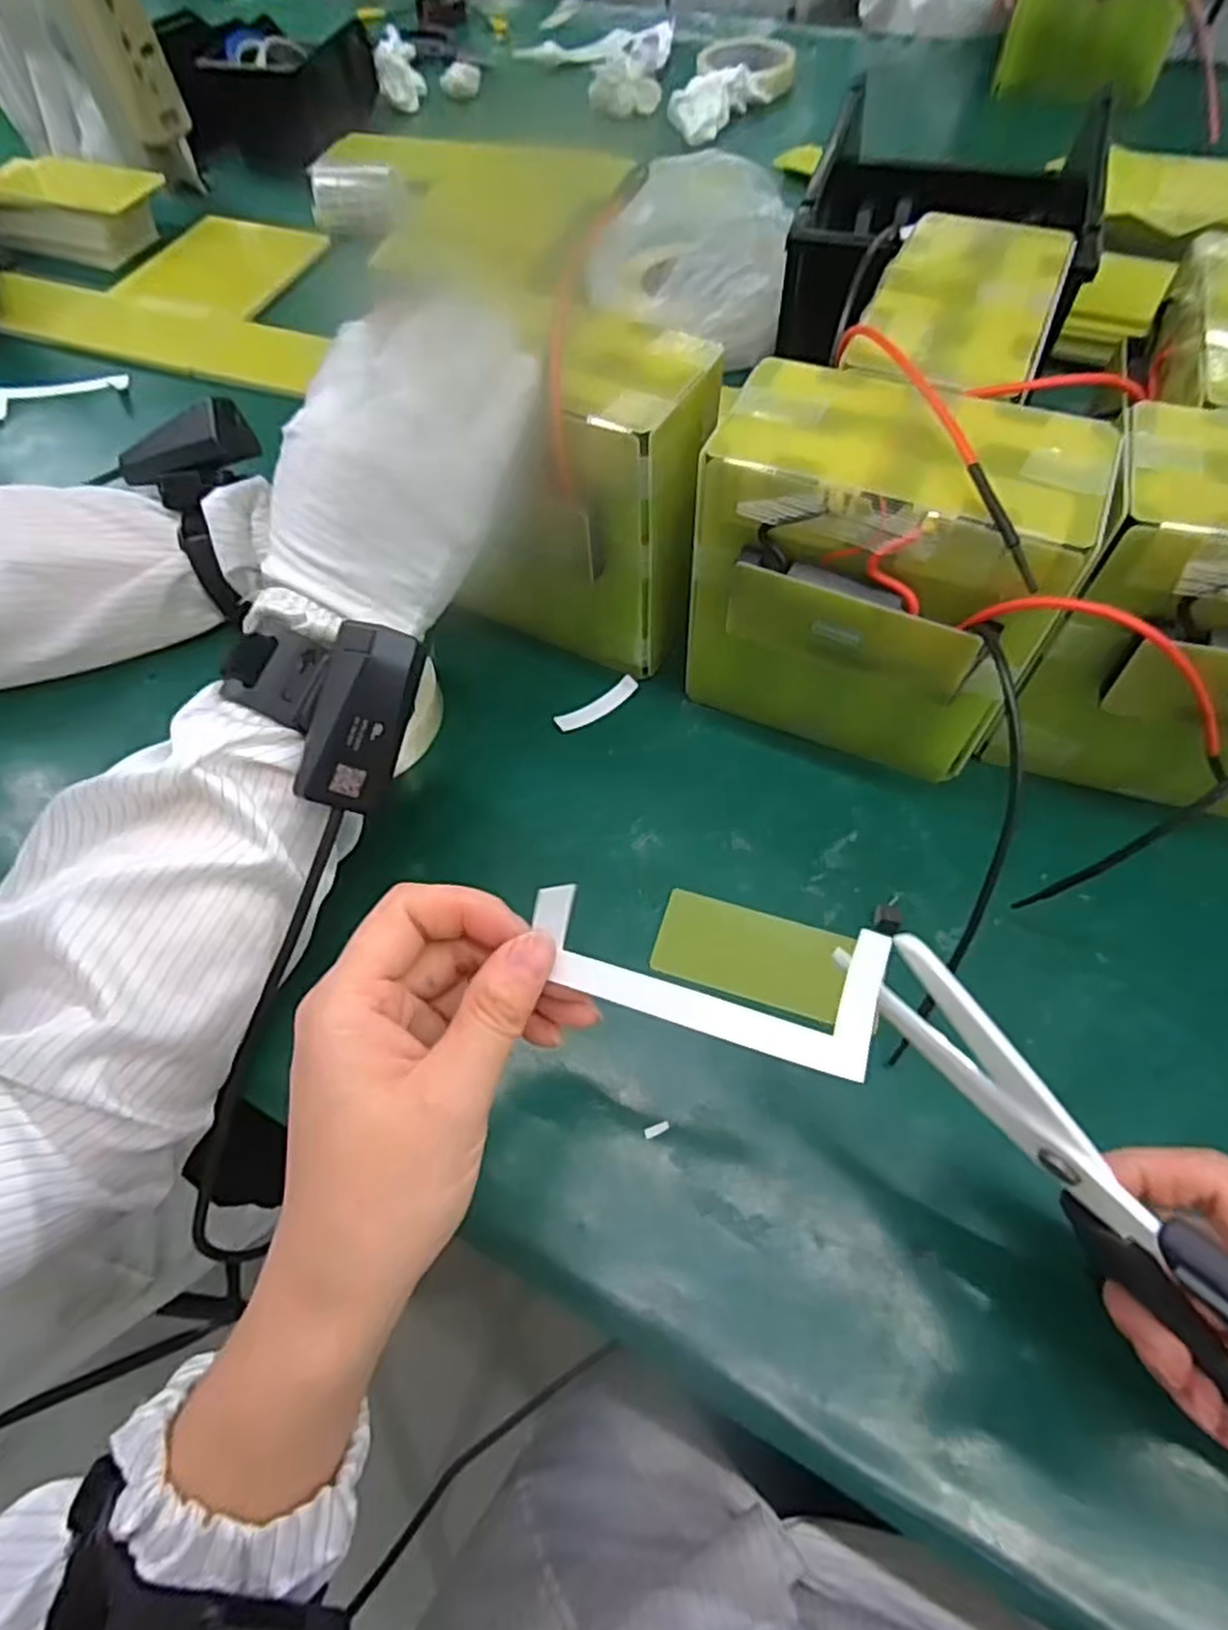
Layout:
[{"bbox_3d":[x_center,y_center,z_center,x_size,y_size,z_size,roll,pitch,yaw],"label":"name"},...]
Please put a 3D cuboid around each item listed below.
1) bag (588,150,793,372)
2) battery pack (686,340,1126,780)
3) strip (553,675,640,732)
[{"bbox_3d":[0.053,-0.399,0.542,0.130,0.079,0.142,6,61,6],"label":"bag"},{"bbox_3d":[0.110,-0.099,0.332,0.142,0.145,0.094,19,64,13],"label":"battery pack"},{"bbox_3d":[-0.008,-0.059,0.400,0.048,0.004,0.012,-32,63,-14],"label":"strip"}]

